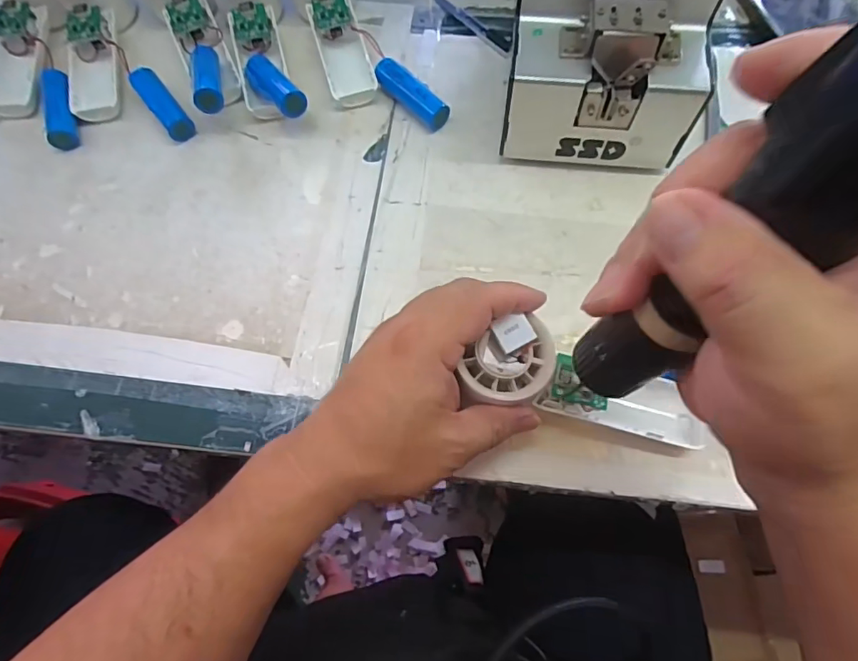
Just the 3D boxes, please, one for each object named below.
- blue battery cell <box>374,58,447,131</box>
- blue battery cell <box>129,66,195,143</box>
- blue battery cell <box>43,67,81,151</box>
[{"bbox_3d":[-0.015,-0.192,0.415,0.024,0.022,0.074,-39,72,-12],"label":"blue battery cell"},{"bbox_3d":[-0.220,-0.187,0.420,0.022,0.018,0.078,-37,72,-11],"label":"blue battery cell"},{"bbox_3d":[-0.304,-0.187,0.420,0.021,0.020,0.073,-16,69,-3],"label":"blue battery cell"}]

